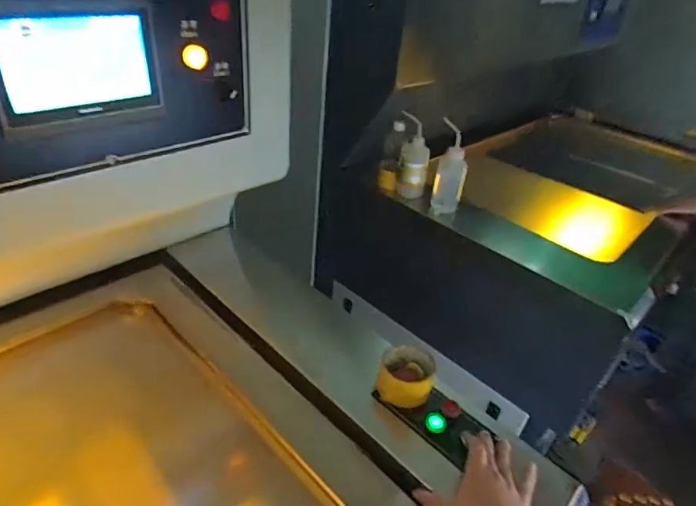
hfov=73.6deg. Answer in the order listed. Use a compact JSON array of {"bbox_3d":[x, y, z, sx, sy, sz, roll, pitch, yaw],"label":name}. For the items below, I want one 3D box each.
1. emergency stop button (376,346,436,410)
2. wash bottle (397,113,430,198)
[{"bbox_3d":[0.091,0.190,0.730,0.084,0.060,0.096,11,35,8],"label":"emergency stop button"},{"bbox_3d":[0.175,-0.248,1.248,0.077,0.218,0.061,6,34,0],"label":"wash bottle"}]

